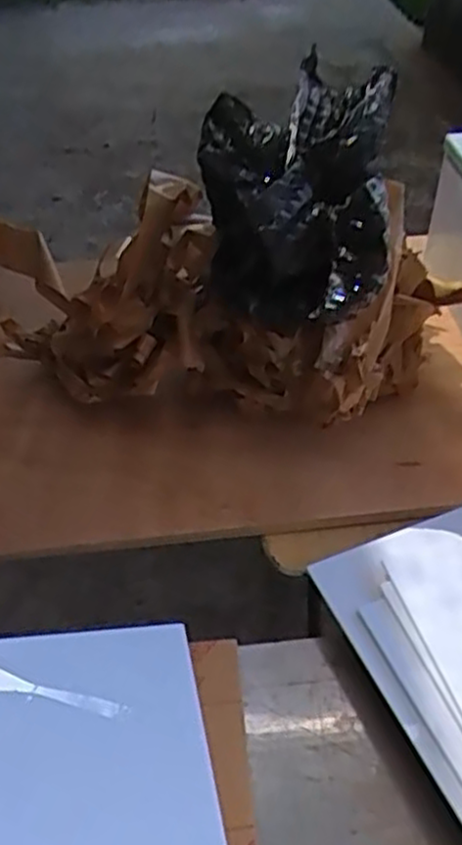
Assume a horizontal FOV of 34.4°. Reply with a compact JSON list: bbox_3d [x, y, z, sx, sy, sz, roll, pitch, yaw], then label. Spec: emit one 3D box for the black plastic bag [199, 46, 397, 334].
[{"bbox_3d":[0.069,-0.249,0.849,0.203,0.169,0.349,4,44,8],"label":"black plastic bag"}]

